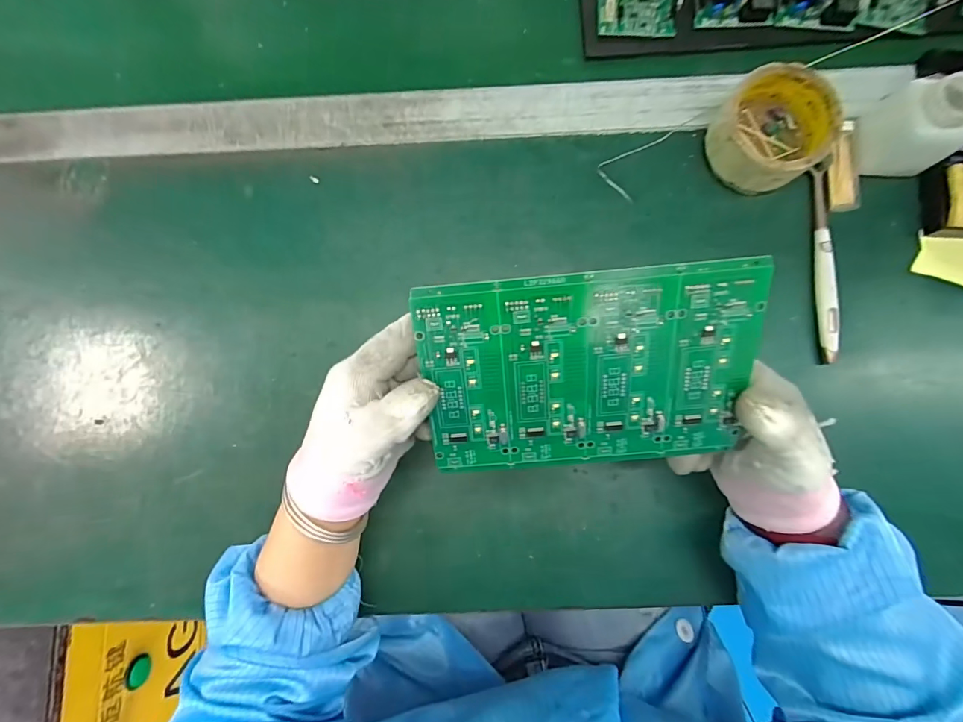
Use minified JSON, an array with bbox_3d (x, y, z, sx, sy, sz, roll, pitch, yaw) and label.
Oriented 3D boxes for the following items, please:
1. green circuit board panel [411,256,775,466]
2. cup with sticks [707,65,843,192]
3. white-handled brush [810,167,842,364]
[{"bbox_3d":[0.059,0.009,0.243,0.177,0.004,0.116,-5,116,3],"label":"green circuit board panel"},{"bbox_3d":[0.233,-0.187,0.354,0.082,0.044,0.083,0,83,3],"label":"cup with sticks"},{"bbox_3d":[0.284,-0.081,0.357,0.012,0.015,0.162,1,83,3],"label":"white-handled brush"}]

